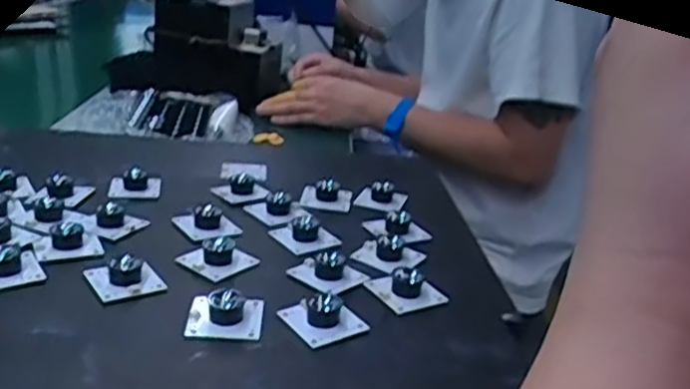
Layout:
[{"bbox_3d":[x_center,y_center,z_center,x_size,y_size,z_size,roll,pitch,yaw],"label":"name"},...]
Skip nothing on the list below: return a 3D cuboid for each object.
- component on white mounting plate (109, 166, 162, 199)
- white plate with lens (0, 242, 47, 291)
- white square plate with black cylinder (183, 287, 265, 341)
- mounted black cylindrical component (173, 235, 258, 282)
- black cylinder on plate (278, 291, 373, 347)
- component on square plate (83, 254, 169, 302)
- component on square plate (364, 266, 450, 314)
[{"bbox_3d":[-0.183,-0.011,0.611,0.043,0.020,0.034,-2,23,-17],"label":"component on white mounting plate"},{"bbox_3d":[-0.220,0.043,0.450,0.042,0.016,0.042,-11,27,-35],"label":"white plate with lens"},{"bbox_3d":[-0.073,0.070,0.427,0.045,0.020,0.036,4,22,-3],"label":"white square plate with black cylinder"},{"bbox_3d":[-0.089,0.040,0.495,0.037,0.017,0.047,24,29,39],"label":"mounted black cylindrical component"},{"bbox_3d":[-0.014,0.073,0.438,0.040,0.023,0.043,-10,27,-33],"label":"black cylinder on plate"},{"bbox_3d":[-0.145,0.049,0.460,0.042,0.019,0.044,-10,27,-34],"label":"component on square plate"},{"bbox_3d":[0.044,0.062,0.482,0.042,0.022,0.039,-9,26,-32],"label":"component on square plate"}]

